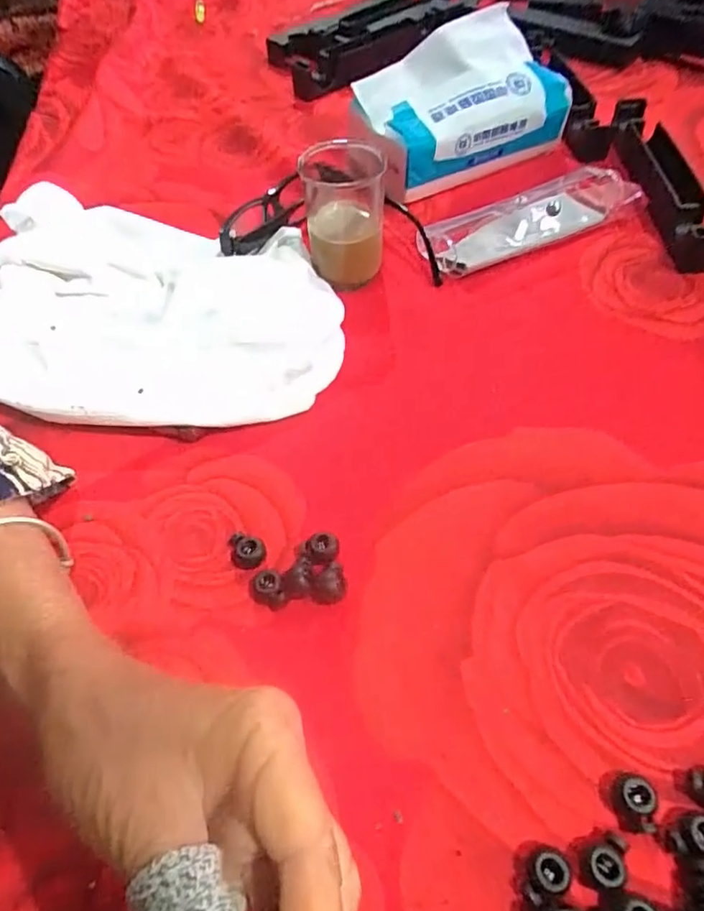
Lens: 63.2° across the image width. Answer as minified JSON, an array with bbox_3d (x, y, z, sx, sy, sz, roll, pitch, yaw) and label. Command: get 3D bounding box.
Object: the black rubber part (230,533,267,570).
[{"bbox_3d":[-0.052,0.048,0.284,0.020,0.011,0.013,17,58,15],"label":"black rubber part"}]

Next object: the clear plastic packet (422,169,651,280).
[{"bbox_3d":[0.131,-0.174,0.415,0.162,0.030,0.049,-22,57,-12],"label":"clear plastic packet"}]

